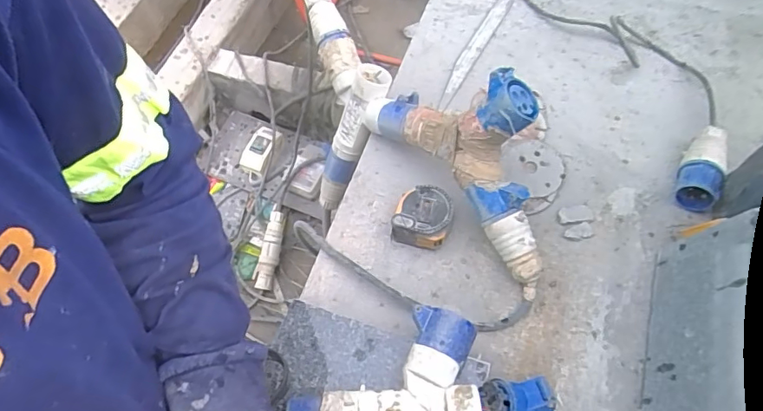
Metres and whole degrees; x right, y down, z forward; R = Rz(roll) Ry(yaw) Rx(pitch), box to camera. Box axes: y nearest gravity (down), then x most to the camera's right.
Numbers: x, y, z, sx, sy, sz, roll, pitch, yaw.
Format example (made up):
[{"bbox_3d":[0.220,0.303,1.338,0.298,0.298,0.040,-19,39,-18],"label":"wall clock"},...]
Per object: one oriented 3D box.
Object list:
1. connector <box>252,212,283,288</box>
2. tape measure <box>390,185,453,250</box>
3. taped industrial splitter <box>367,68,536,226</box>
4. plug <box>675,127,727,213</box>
[{"bbox_3d":[-0.308,0.119,1.352,0.054,0.044,0.214,8,75,6],"label":"connector"},{"bbox_3d":[0.051,0.014,0.600,0.064,0.043,0.065,17,62,11],"label":"tape measure"},{"bbox_3d":[0.085,-0.094,0.583,0.089,0.159,0.243,-35,65,-17],"label":"taped industrial splitter"},{"bbox_3d":[0.392,-0.046,0.604,0.045,0.043,0.106,25,64,15],"label":"plug"}]

